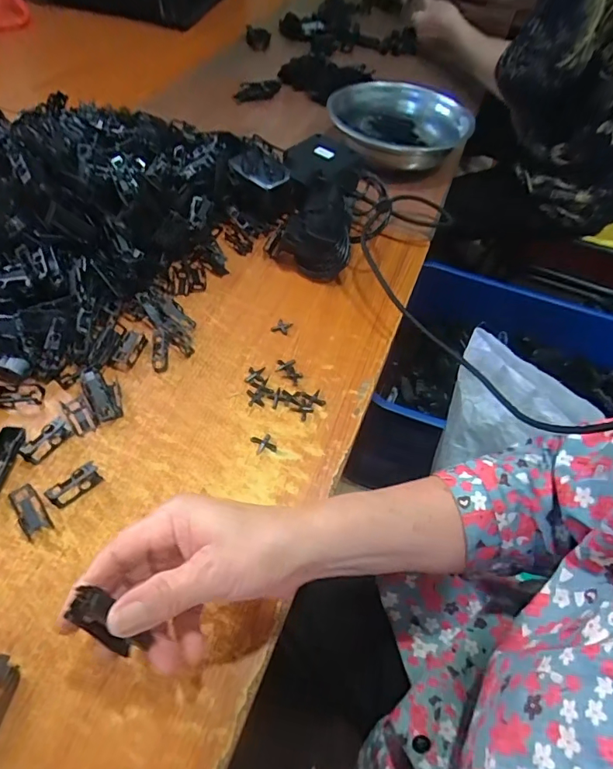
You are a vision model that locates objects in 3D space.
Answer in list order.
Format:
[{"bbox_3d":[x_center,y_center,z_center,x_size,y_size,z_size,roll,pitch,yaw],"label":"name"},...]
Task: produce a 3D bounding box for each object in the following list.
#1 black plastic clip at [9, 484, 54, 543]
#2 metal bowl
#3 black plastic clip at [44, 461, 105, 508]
[{"bbox_3d":[-0.207,0.094,0.358,0.018,0.011,0.040,-31,62,-25],"label":"black plastic clip"},{"bbox_3d":[0.128,-0.368,0.709,0.192,0.075,0.185,3,53,-4],"label":"metal bowl"},{"bbox_3d":[-0.178,0.076,0.366,0.039,0.018,0.014,-34,63,-26],"label":"black plastic clip"}]

